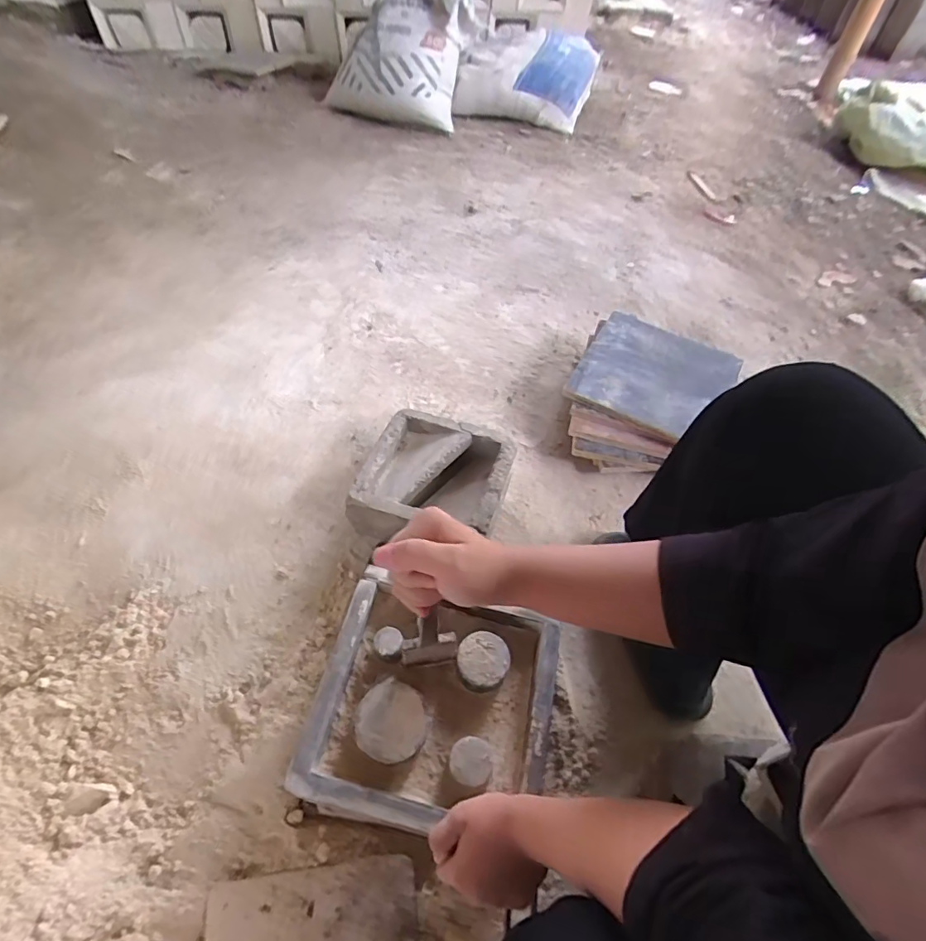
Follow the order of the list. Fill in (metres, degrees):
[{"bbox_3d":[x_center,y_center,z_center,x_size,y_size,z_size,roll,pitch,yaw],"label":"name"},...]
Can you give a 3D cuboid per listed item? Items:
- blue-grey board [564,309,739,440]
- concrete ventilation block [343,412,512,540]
[{"bbox_3d":[0.343,-0.176,0.893,0.247,0.013,0.252,23,56,16],"label":"blue-grey board"},{"bbox_3d":[-0.041,0.024,0.773,0.203,0.097,0.197,15,57,8],"label":"concrete ventilation block"}]

